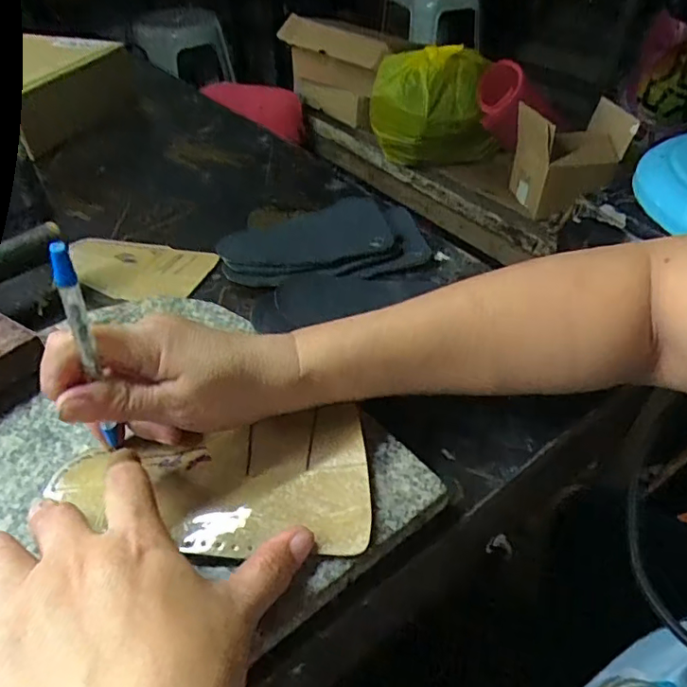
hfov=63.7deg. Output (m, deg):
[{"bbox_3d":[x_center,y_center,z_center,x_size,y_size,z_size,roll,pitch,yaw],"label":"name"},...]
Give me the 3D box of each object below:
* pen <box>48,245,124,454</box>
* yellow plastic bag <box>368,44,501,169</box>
[{"bbox_3d":[-0.115,0.011,0.254,0.008,0.143,0.004,-13,53,-21],"label":"pen"},{"bbox_3d":[0.184,-0.466,1.118,0.249,0.207,0.143,-2,43,-1],"label":"yellow plastic bag"}]

